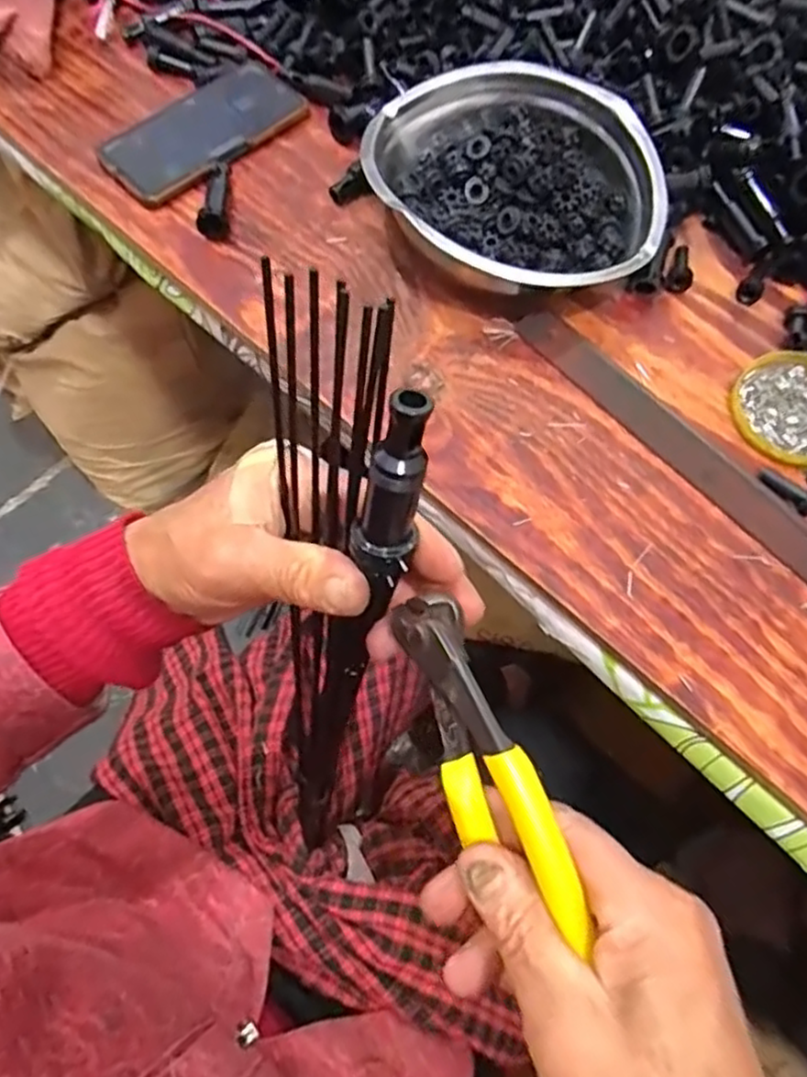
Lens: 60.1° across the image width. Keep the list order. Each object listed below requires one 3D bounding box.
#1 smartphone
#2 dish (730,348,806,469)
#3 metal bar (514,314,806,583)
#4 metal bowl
[{"bbox_3d":[-0.158,-0.327,0.556,0.074,0.006,0.164,41,73,14],"label":"smartphone"},{"bbox_3d":[0.270,-0.090,0.475,0.086,0.011,0.082,1,68,-1],"label":"dish"},{"bbox_3d":[0.181,-0.069,0.458,0.029,0.015,0.259,-39,74,-16],"label":"metal bar"},{"bbox_3d":[0.079,-0.255,0.506,0.221,0.056,0.185,27,70,9],"label":"metal bowl"}]

